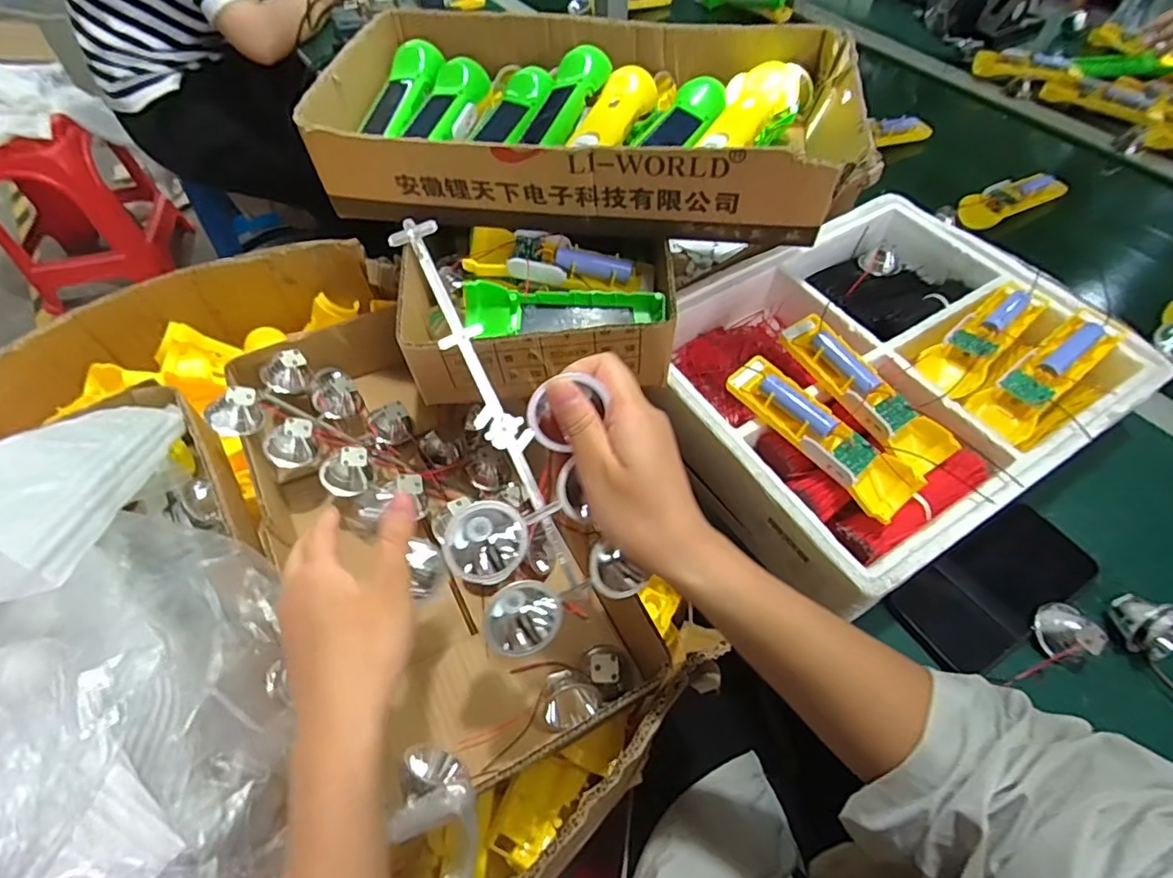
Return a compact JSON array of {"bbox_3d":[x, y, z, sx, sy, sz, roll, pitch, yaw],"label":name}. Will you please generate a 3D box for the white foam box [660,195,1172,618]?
[{"bbox_3d":[0.270,-0.064,0.542,0.372,0.098,0.307,-28,60,-17],"label":"white foam box"}]

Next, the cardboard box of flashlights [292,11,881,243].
[{"bbox_3d":[-0.001,-0.284,0.507,0.436,0.080,0.225,8,56,6],"label":"cardboard box of flashlights"}]

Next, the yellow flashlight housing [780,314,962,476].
[{"bbox_3d":[0.232,-0.038,0.487,0.049,0.039,0.163,-30,60,-18],"label":"yellow flashlight housing"}]

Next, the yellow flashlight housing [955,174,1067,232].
[{"bbox_3d":[0.565,-0.320,0.757,0.163,0.039,0.065,-28,60,-17],"label":"yellow flashlight housing"}]

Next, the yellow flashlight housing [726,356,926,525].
[{"bbox_3d":[0.187,-0.002,0.466,0.048,0.050,0.163,-38,64,-23],"label":"yellow flashlight housing"}]

